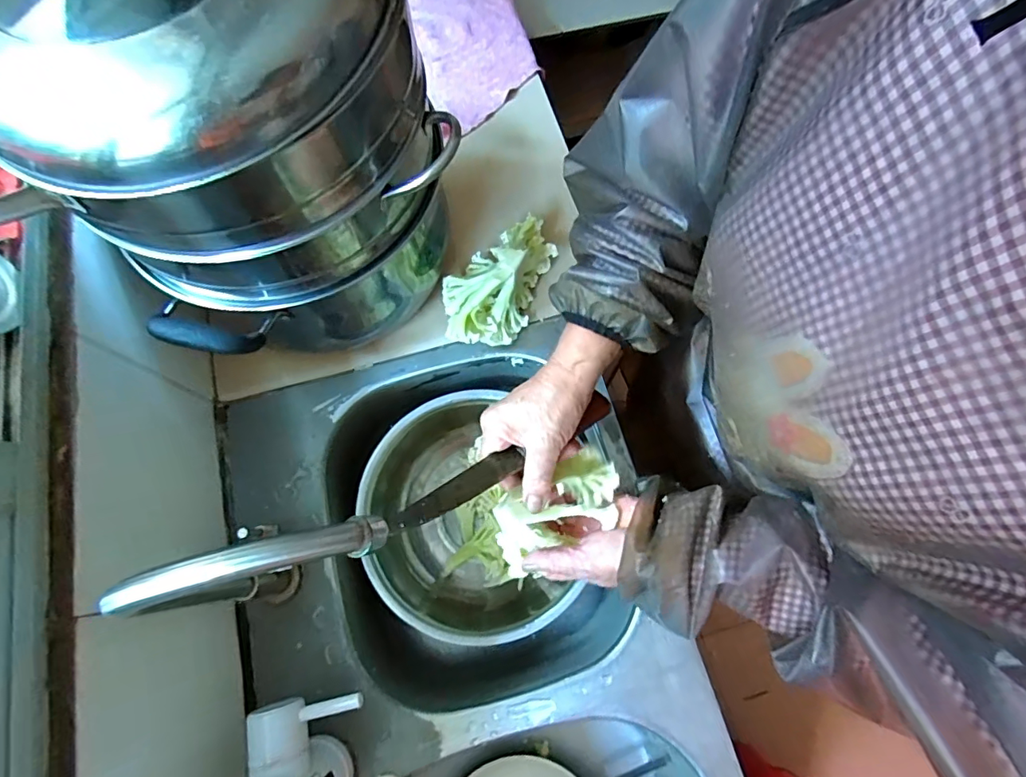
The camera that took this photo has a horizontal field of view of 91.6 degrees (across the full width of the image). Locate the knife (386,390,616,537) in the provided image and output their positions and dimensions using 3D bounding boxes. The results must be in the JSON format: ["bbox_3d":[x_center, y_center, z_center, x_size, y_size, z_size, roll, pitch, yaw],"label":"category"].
[{"bbox_3d":[0.000,0.058,0.418,0.229,0.012,0.023,-25,72,-32],"label":"knife"}]

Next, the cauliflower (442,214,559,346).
[{"bbox_3d":[-0.014,-0.117,0.536,0.089,0.086,0.159,43,76,13],"label":"cauliflower"}]

